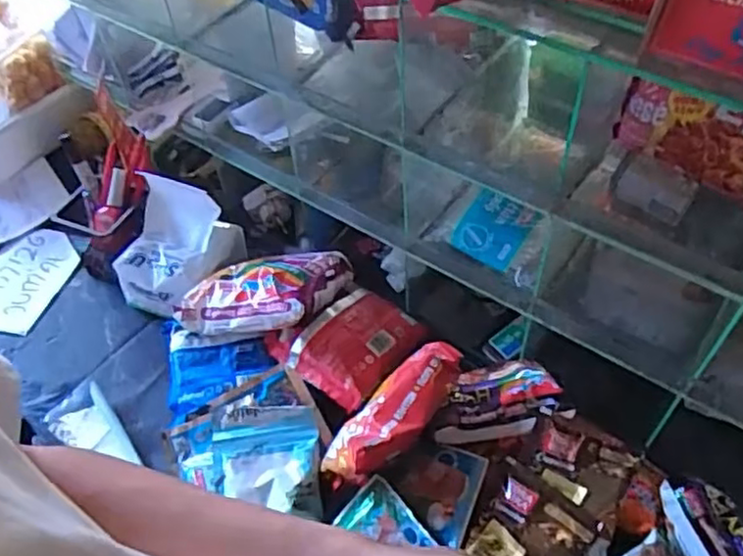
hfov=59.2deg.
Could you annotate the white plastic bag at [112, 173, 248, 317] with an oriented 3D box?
[{"bbox_3d":[-0.198,-0.029,0.692,0.116,0.098,0.109,17,57,16],"label":"white plastic bag"}]

